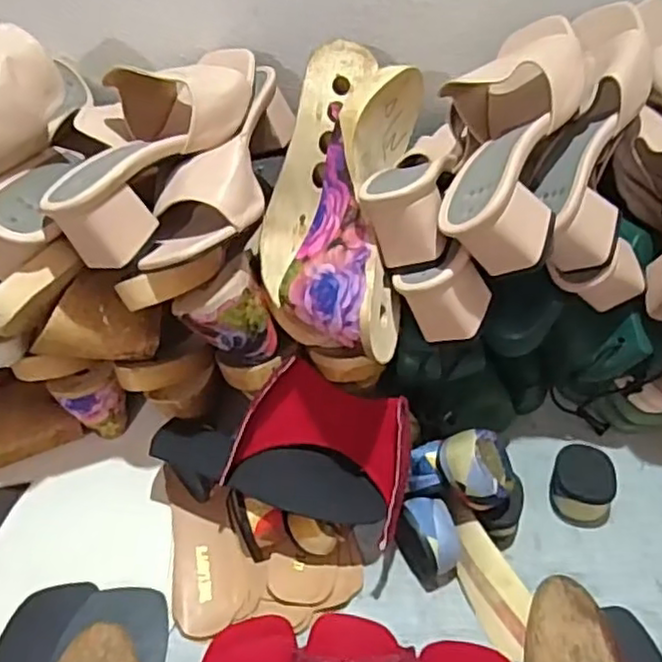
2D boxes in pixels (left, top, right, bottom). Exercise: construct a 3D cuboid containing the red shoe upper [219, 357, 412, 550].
[{"bbox_3d":[-0.005,0.091,0.538,0.139,0.061,0.111,15,91,3],"label":"red shoe upper"}]

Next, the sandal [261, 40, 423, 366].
[{"bbox_3d":[0.005,-0.104,0.537,0.116,0.082,0.258,3,70,2],"label":"sandal"}]

